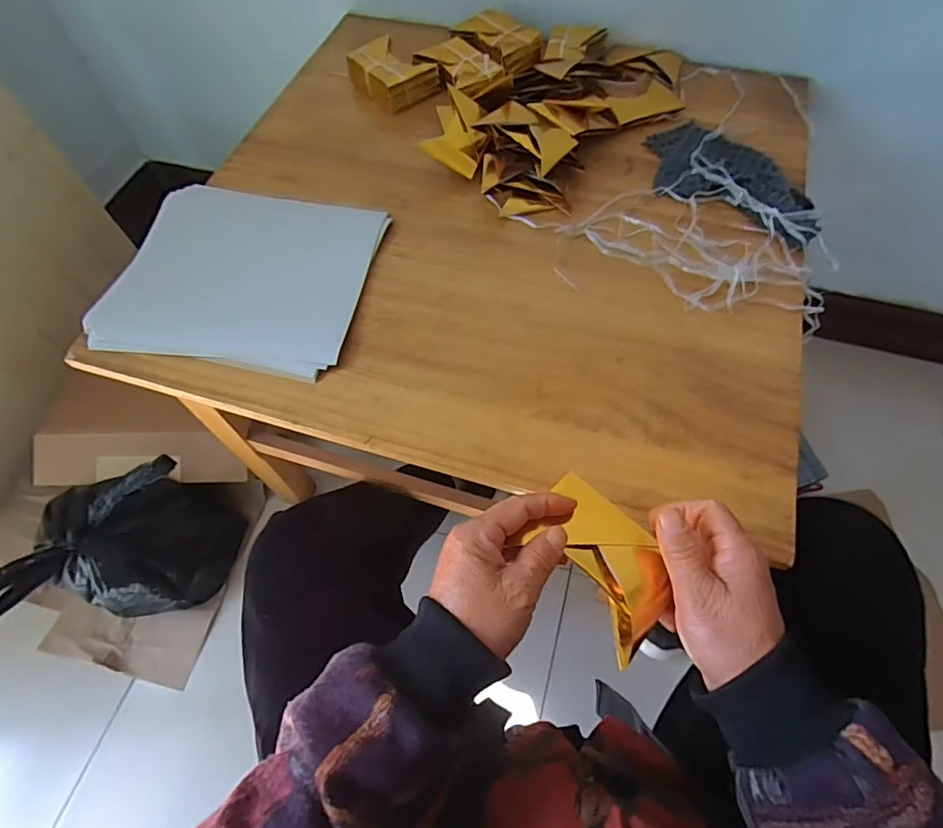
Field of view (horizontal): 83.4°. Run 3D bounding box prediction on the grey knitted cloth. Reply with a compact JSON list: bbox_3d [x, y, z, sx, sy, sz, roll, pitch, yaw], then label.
[{"bbox_3d":[0.279,-0.258,0.584,0.113,0.023,0.219,-29,65,-14],"label":"grey knitted cloth"}]

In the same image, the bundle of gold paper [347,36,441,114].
[{"bbox_3d":[-0.103,-0.444,0.692,0.081,0.036,0.105,-37,67,-17],"label":"bundle of gold paper"}]

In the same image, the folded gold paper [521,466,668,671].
[{"bbox_3d":[0.080,0.093,0.337,0.094,0.018,0.072,39,69,20],"label":"folded gold paper"}]

